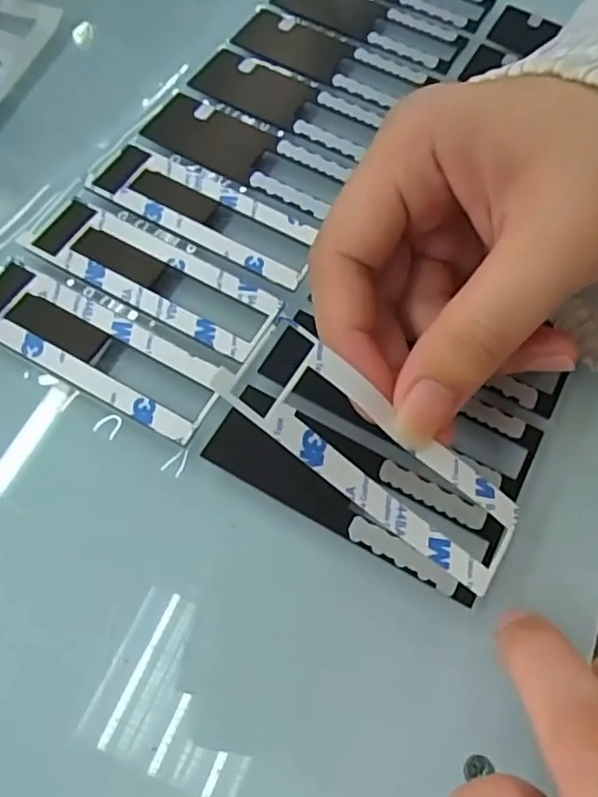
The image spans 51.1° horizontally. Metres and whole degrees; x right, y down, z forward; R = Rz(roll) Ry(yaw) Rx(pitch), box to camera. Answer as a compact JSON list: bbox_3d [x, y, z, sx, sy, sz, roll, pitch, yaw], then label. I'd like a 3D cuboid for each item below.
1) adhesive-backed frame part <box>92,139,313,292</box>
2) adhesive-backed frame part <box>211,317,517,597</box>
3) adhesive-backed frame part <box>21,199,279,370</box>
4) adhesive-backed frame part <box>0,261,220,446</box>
[{"bbox_3d":[-0.032,-0.069,0.224,0.084,0.004,0.028,28,60,12],"label":"adhesive-backed frame part"},{"bbox_3d":[0.020,0.015,0.159,0.088,0.005,0.028,39,65,-13],"label":"adhesive-backed frame part"},{"bbox_3d":[-0.049,-0.042,0.210,0.088,0.004,0.027,28,60,12],"label":"adhesive-backed frame part"},{"bbox_3d":[-0.066,-0.017,0.198,0.086,0.004,0.027,27,60,12],"label":"adhesive-backed frame part"}]

